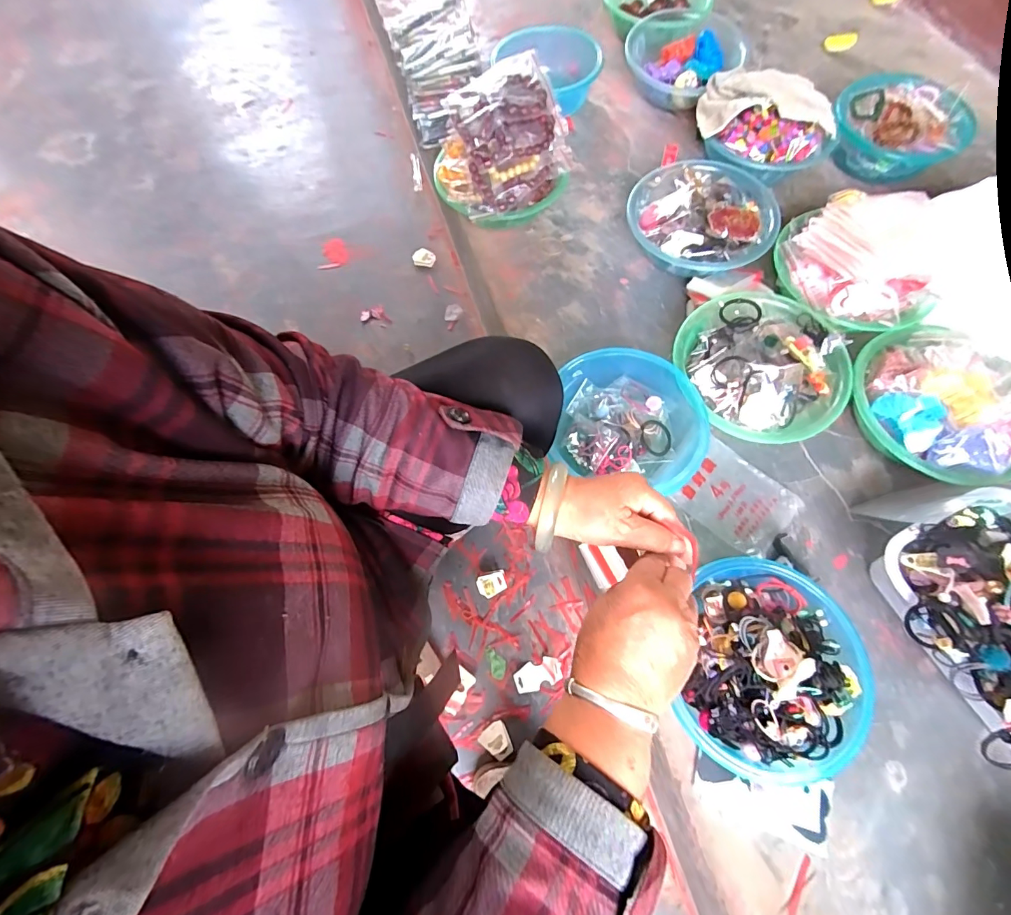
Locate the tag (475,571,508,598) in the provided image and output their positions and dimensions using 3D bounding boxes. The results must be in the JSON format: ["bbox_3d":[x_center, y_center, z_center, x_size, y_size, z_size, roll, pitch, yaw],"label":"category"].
[{"bbox_3d":[-0.024,0.221,0.755,0.050,0.007,0.038,-15,93,4],"label":"tag"}]

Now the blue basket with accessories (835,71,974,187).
[{"bbox_3d":[0.728,-0.615,0.816,0.211,0.096,0.204,37,75,12],"label":"blue basket with accessories"}]

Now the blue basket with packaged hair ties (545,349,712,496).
[{"bbox_3d":[0.174,-0.053,0.628,0.202,0.072,0.180,17,71,6],"label":"blue basket with packaged hair ties"}]

